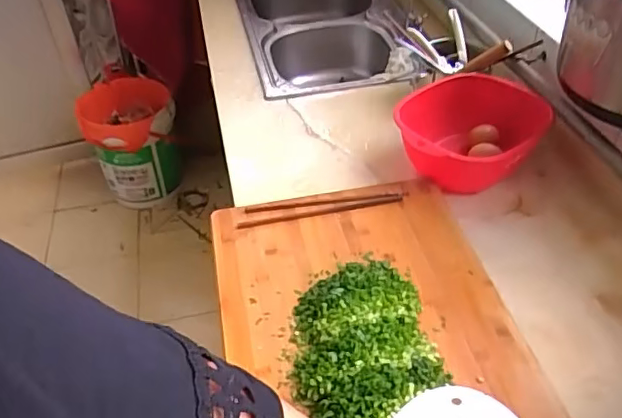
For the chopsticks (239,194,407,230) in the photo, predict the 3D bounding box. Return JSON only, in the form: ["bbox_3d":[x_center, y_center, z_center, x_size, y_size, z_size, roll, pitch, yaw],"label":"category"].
[{"bbox_3d":[0.016,-0.001,0.825,0.241,0.011,0.039,-8,43,-5],"label":"chopsticks"}]

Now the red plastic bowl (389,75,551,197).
[{"bbox_3d":[0.256,-0.117,0.902,0.230,0.095,0.227,-2,42,1],"label":"red plastic bowl"}]

